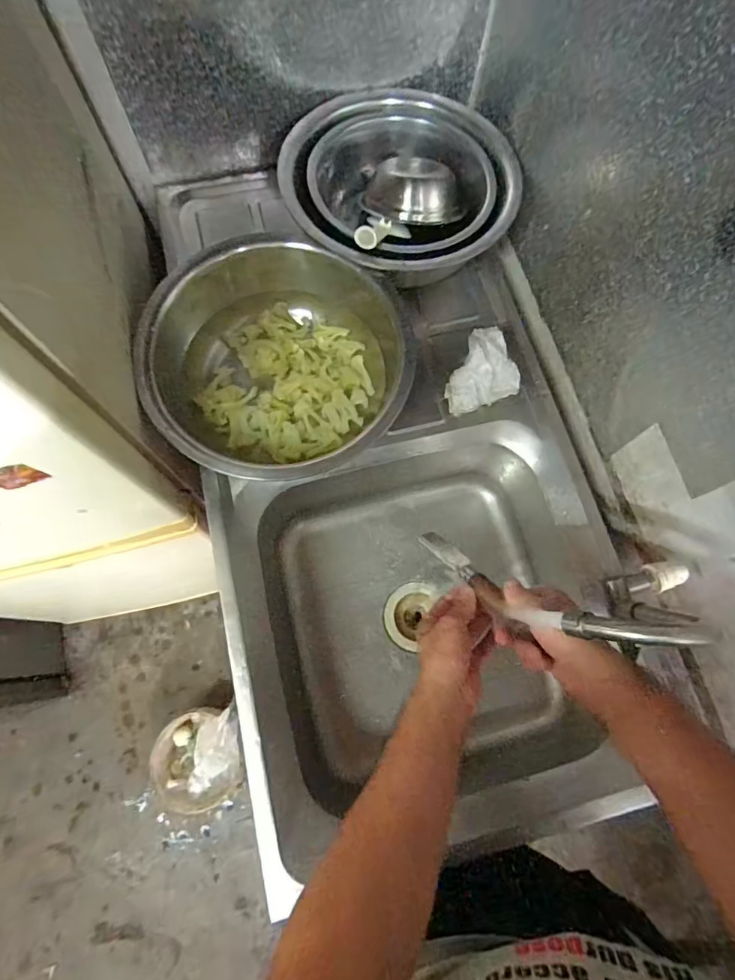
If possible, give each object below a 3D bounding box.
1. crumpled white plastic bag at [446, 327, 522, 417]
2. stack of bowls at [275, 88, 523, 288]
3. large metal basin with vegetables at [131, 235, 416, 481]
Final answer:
[{"bbox_3d":[0.153,-0.169,0.667,0.086,0.054,0.103,-10,73,-5],"label":"crumpled white plastic bag"},{"bbox_3d":[0.059,-0.431,0.703,0.300,0.120,0.340,38,76,9],"label":"stack of bowls"},{"bbox_3d":[-0.118,-0.163,0.631,0.307,0.106,0.316,0,73,-2],"label":"large metal basin with vegetables"}]

